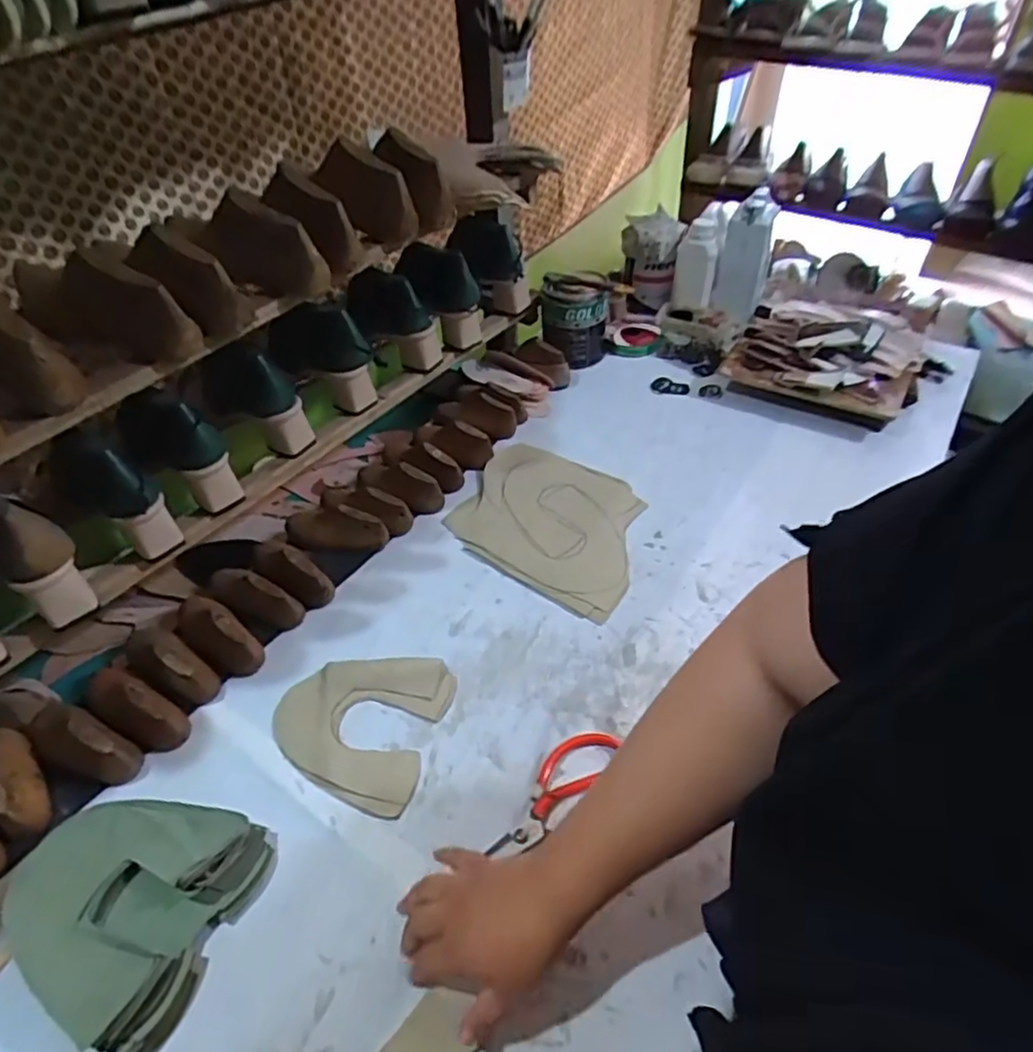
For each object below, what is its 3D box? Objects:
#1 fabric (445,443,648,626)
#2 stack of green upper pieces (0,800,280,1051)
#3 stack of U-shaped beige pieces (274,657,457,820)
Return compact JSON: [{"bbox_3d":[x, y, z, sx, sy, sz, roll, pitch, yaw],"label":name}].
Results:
[{"bbox_3d":[0.048,-0.012,0.853,0.256,0.018,0.225,23,51,24],"label":"fabric"},{"bbox_3d":[-0.321,0.306,0.540,0.173,0.045,0.166,15,49,18],"label":"stack of green upper pieces"},{"bbox_3d":[-0.163,0.196,0.670,0.165,0.006,0.163,11,47,14],"label":"stack of U-shaped beige pieces"}]

